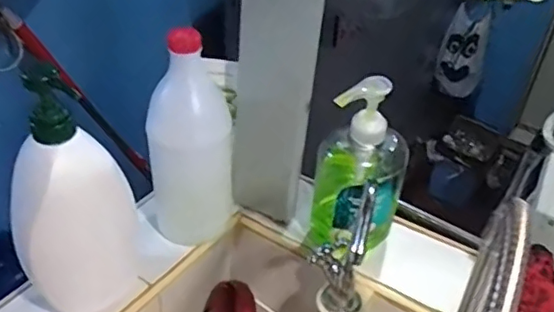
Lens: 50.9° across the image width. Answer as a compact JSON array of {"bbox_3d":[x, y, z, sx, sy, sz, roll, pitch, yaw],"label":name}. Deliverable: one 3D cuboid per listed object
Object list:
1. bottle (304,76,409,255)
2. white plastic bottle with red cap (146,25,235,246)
[{"bbox_3d":[0.084,0.021,0.607,0.093,0.201,0.086,13,40,10],"label":"bottle"},{"bbox_3d":[-0.088,-0.015,0.607,0.085,0.241,0.070,0,40,-5],"label":"white plastic bottle with red cap"}]

